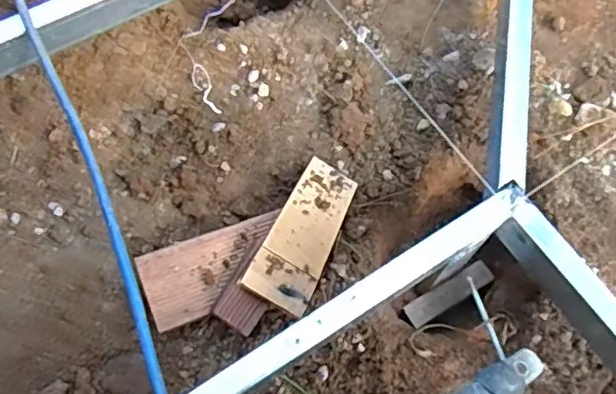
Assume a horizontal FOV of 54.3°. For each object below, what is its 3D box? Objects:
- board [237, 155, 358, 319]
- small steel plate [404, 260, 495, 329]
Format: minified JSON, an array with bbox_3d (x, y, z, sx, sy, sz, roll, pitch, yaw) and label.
[{"bbox_3d":[-0.002,0.042,0.700,0.075,0.010,0.185,32,62,-3],"label":"board"},{"bbox_3d":[0.188,0.128,0.798,0.130,0.011,0.032,-29,71,-15],"label":"small steel plate"}]

